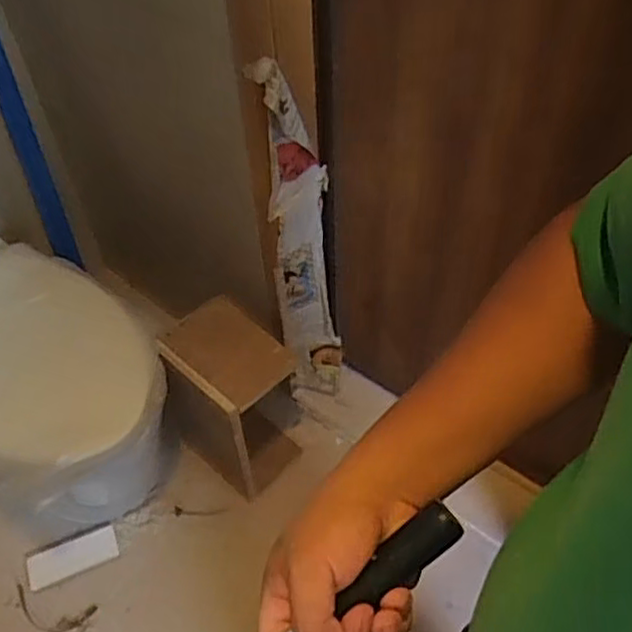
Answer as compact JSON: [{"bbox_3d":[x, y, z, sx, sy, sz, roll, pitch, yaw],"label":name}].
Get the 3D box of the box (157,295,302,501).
[{"bbox_3d":[-0.167,0.186,1.355,0.226,0.399,0.197,34,59,27],"label":"box"}]

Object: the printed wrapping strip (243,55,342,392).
[{"bbox_3d":[-0.026,-0.116,1.280,0.122,0.804,0.072,-9,50,-5],"label":"printed wrapping strip"}]

